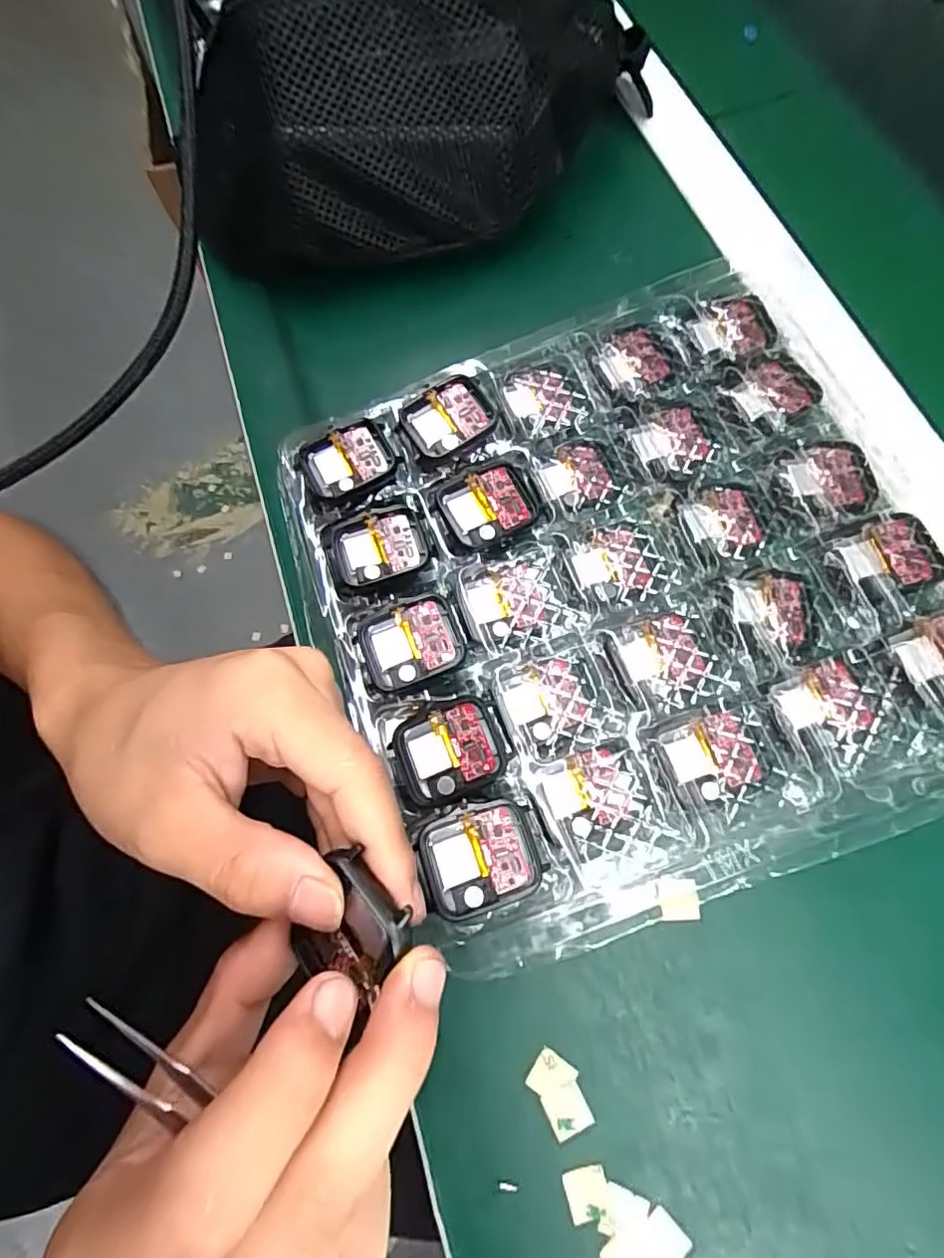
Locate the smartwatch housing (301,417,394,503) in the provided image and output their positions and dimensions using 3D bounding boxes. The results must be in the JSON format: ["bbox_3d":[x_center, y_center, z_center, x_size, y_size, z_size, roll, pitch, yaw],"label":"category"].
[{"bbox_3d":[-0.061,-0.083,0.279,0.043,0.005,0.034,-31,72,-5],"label":"smartwatch housing"}]

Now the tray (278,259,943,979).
[{"bbox_3d":[0.068,-0.026,0.259,0.269,0.034,0.263,-22,72,-2],"label":"tray"}]

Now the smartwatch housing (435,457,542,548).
[{"bbox_3d":[0.009,-0.059,0.269,0.044,0.008,0.036,-25,72,-3],"label":"smartwatch housing"}]

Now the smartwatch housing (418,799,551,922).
[{"bbox_3d":[0.003,0.089,0.219,0.046,0.007,0.037,-15,72,0],"label":"smartwatch housing"}]

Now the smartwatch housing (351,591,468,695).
[{"bbox_3d":[-0.027,0.007,0.250,0.046,0.008,0.035,-20,72,-1],"label":"smartwatch housing"}]

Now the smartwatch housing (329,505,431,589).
[{"bbox_3d":[-0.045,-0.039,0.270,0.044,0.007,0.036,-18,72,-1],"label":"smartwatch housing"}]

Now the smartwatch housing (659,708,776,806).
[{"bbox_3d":[0.102,0.053,0.232,0.038,0.009,0.034,-19,72,-1],"label":"smartwatch housing"}]

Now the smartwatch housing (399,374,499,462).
[{"bbox_3d":[-0.011,-0.106,0.282,0.044,0.007,0.037,-29,72,-4],"label":"smartwatch housing"}]

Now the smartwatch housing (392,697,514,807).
[{"bbox_3d":[-0.008,0.050,0.234,0.045,0.006,0.038,-25,72,-3],"label":"smartwatch housing"}]

